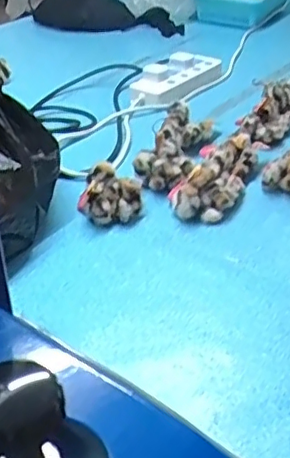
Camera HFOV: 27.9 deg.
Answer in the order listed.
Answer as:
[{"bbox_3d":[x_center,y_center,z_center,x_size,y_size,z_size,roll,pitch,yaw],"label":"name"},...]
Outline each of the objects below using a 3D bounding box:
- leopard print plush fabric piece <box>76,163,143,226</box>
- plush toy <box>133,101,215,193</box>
[{"bbox_3d":[-0.047,-0.041,0.771,0.073,0.063,0.067,18,39,23],"label":"leopard print plush fabric piece"},{"bbox_3d":[0.052,-0.128,0.903,0.085,0.057,0.221,11,36,15],"label":"plush toy"}]

